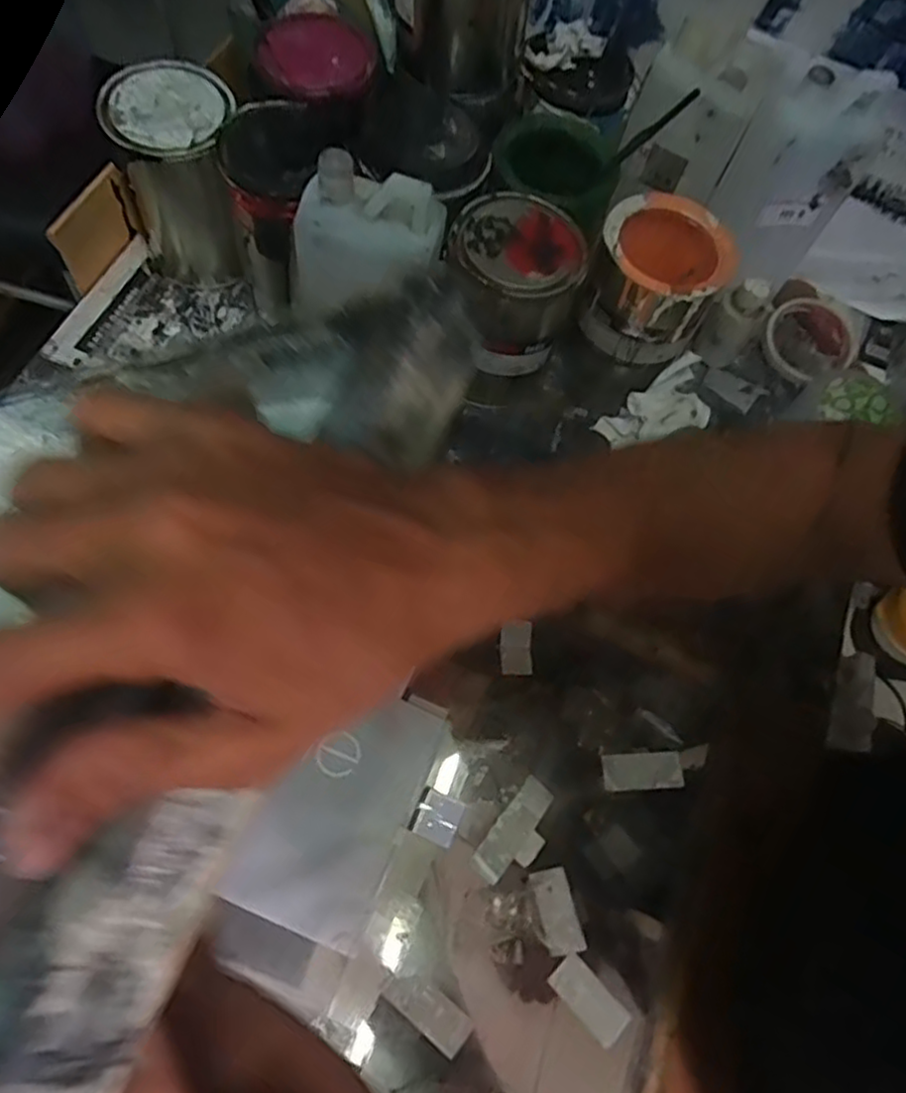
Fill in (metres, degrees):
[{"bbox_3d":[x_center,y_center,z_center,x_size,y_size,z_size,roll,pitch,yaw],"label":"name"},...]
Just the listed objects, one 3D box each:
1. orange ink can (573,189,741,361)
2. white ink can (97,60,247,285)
[{"bbox_3d":[0.174,-0.230,0.603,0.107,0.092,0.104,3,67,-7],"label":"orange ink can"},{"bbox_3d":[-0.242,-0.333,0.622,0.102,0.158,0.106,-2,67,-8],"label":"white ink can"}]

